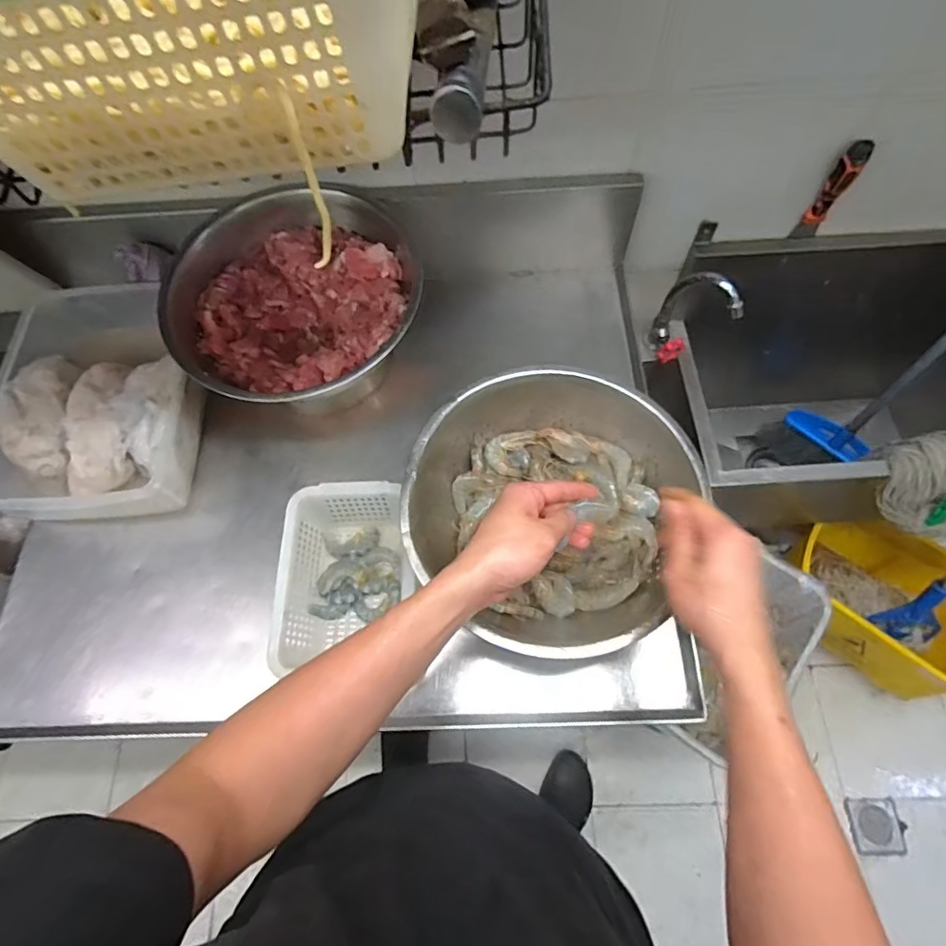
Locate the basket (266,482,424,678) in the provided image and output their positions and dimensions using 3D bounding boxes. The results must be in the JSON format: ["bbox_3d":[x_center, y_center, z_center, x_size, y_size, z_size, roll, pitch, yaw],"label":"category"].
[{"bbox_3d":[-0.156,0.128,0.663,0.145,0.088,0.211,-2,66,2],"label":"basket"}]

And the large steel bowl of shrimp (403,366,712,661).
[{"bbox_3d":[0.084,0.034,0.634,0.298,0.104,0.297,-1,66,3],"label":"large steel bowl of shrimp"}]

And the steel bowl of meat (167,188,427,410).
[{"bbox_3d":[-0.233,-0.208,0.750,0.310,0.178,0.299,-1,66,3],"label":"steel bowl of meat"}]

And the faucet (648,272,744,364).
[{"bbox_3d":[0.348,-0.241,0.867,0.048,0.198,0.128,-23,67,-7],"label":"faucet"}]

